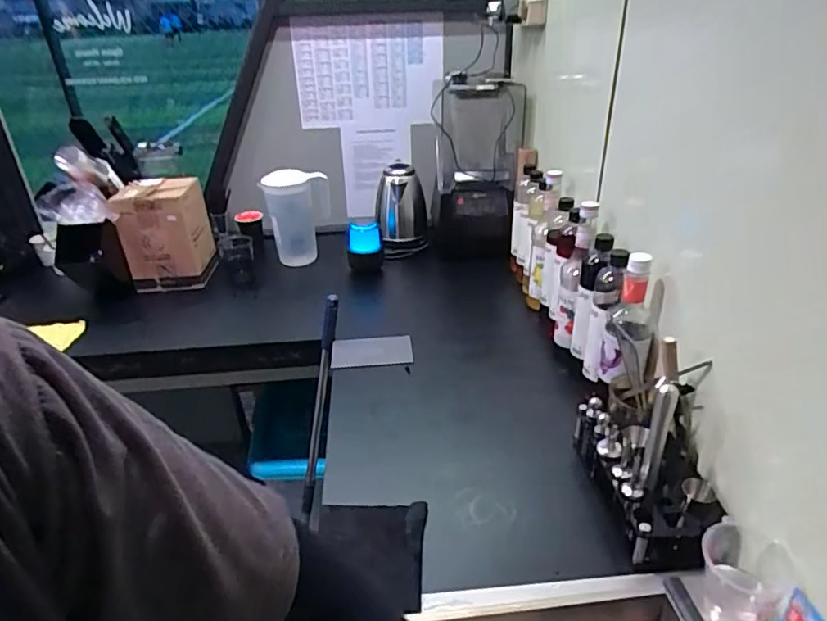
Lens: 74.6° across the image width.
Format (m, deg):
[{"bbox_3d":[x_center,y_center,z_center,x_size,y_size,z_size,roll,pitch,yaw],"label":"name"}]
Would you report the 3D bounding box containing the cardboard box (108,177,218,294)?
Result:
[{"bbox_3d":[-0.617,-0.197,1.371,0.182,0.249,0.178,-5,29,-5],"label":"cardboard box"}]

